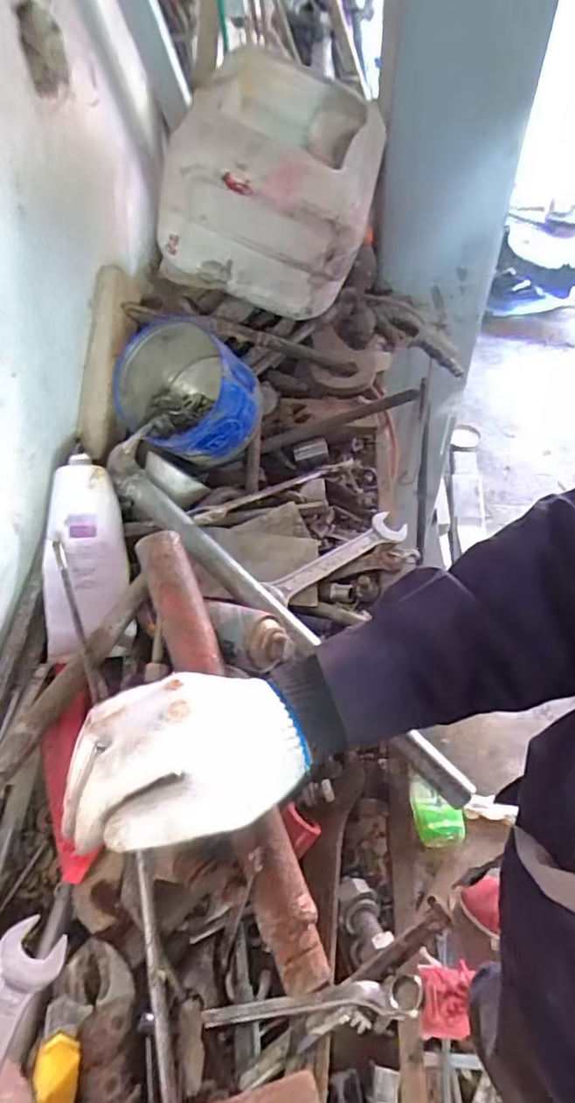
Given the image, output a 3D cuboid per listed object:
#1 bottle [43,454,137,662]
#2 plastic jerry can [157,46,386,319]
[{"bbox_3d":[-0.192,0.003,0.545,0.072,0.053,0.196,-3,77,0],"label":"bottle"},{"bbox_3d":[-0.005,-0.468,0.721,0.244,0.176,0.342,11,53,11],"label":"plastic jerry can"}]

